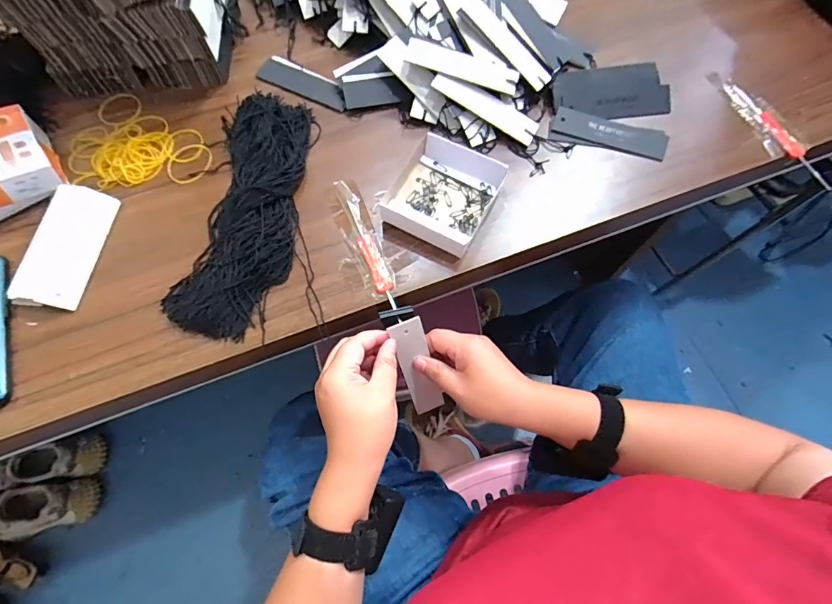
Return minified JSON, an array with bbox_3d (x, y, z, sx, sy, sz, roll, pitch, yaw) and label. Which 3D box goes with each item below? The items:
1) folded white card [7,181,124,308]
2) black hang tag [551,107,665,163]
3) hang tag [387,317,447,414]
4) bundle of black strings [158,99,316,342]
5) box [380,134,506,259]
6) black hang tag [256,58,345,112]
[{"bbox_3d":[-0.352,-0.057,0.423,0.055,0.024,0.130,5,69,3],"label":"folded white card"},{"bbox_3d":[0.217,-0.190,0.472,0.125,0.009,0.037,18,70,8],"label":"black hang tag"},{"bbox_3d":[0.003,0.069,0.424,0.032,0.126,0.009,-21,37,-6],"label":"hang tag"},{"bbox_3d":[-0.173,-0.102,0.436,0.110,0.027,0.278,7,69,4],"label":"bundle of black strings"},{"bbox_3d":[0.025,-0.116,0.439,0.104,0.024,0.106,27,72,11],"label":"box"},{"bbox_3d":[-0.137,-0.267,0.512,0.126,0.004,0.035,25,78,14],"label":"black hang tag"}]

